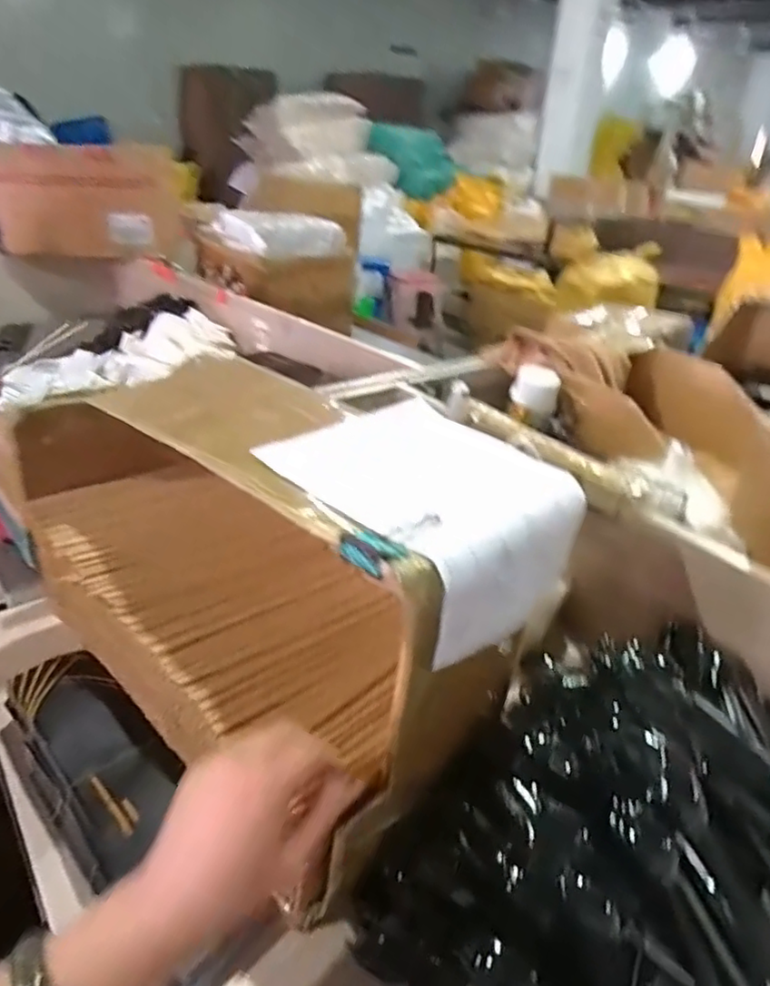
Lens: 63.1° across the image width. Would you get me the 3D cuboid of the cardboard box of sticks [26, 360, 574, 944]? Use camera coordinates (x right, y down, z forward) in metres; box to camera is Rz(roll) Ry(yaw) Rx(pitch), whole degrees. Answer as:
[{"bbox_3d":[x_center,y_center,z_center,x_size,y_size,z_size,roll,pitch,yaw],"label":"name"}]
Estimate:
[{"bbox_3d":[-0.089,0.055,0.598,0.426,0.241,0.288,28,39,36],"label":"cardboard box of sticks"}]

